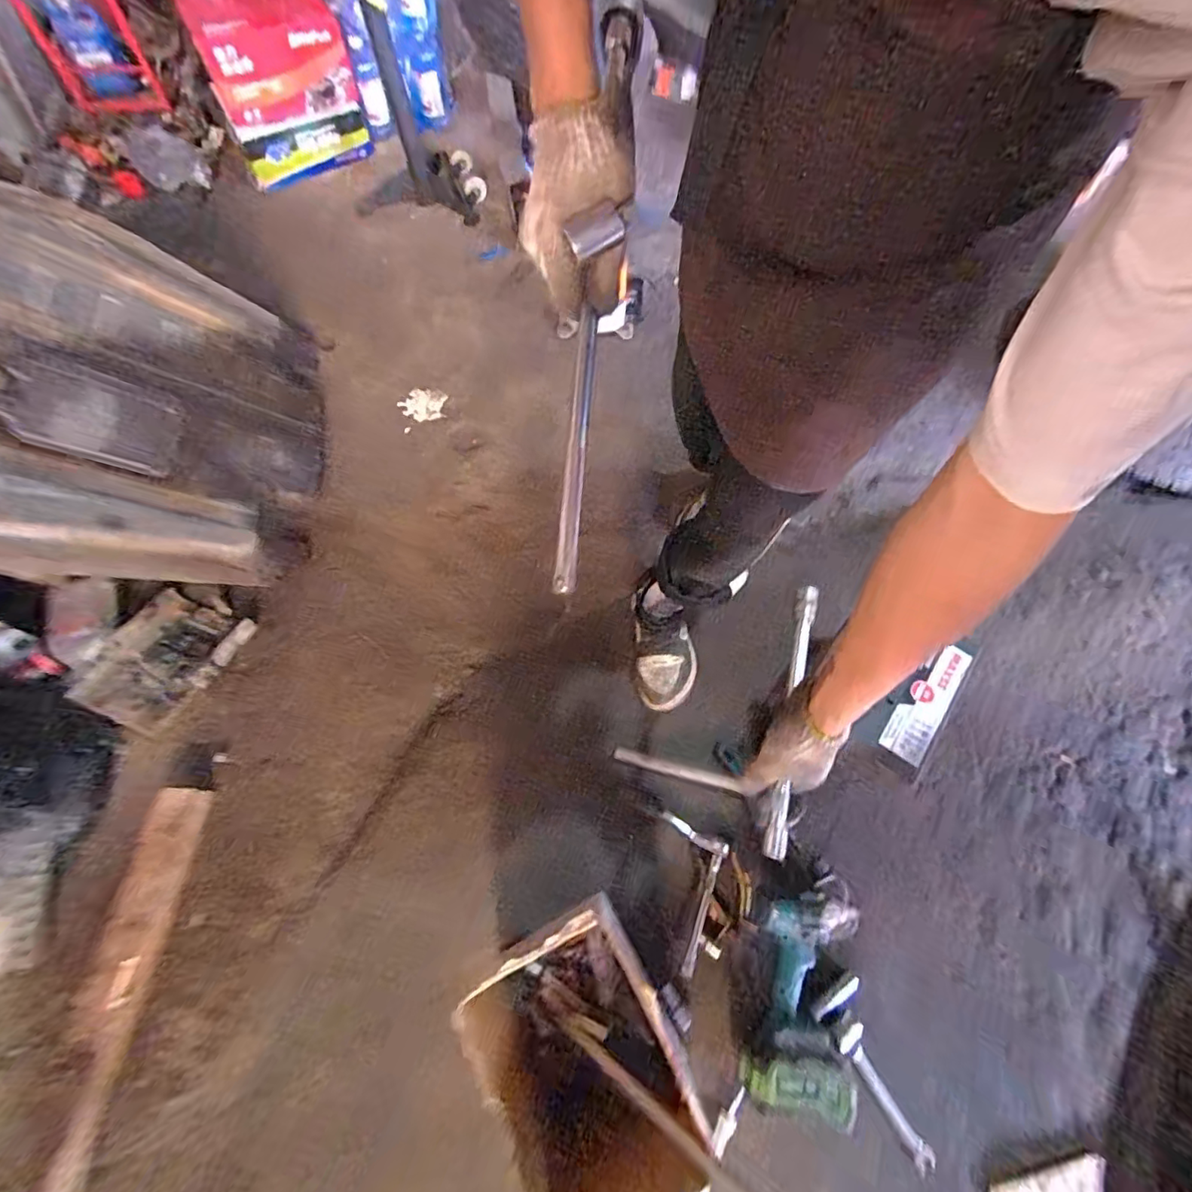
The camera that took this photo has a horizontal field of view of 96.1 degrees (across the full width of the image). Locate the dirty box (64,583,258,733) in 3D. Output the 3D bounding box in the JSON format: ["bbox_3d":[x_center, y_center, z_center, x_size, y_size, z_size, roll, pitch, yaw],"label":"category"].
[{"bbox_3d":[-0.883,0.111,1.103,0.227,0.052,0.301,17,66,11],"label":"dirty box"}]

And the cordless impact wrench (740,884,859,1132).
[{"bbox_3d":[0.296,0.570,0.768,0.152,0.077,0.251,8,64,7],"label":"cordless impact wrench"}]

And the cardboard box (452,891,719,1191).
[{"bbox_3d":[-0.005,0.564,0.679,0.195,0.257,0.269,-30,66,-11],"label":"cardboard box"}]

